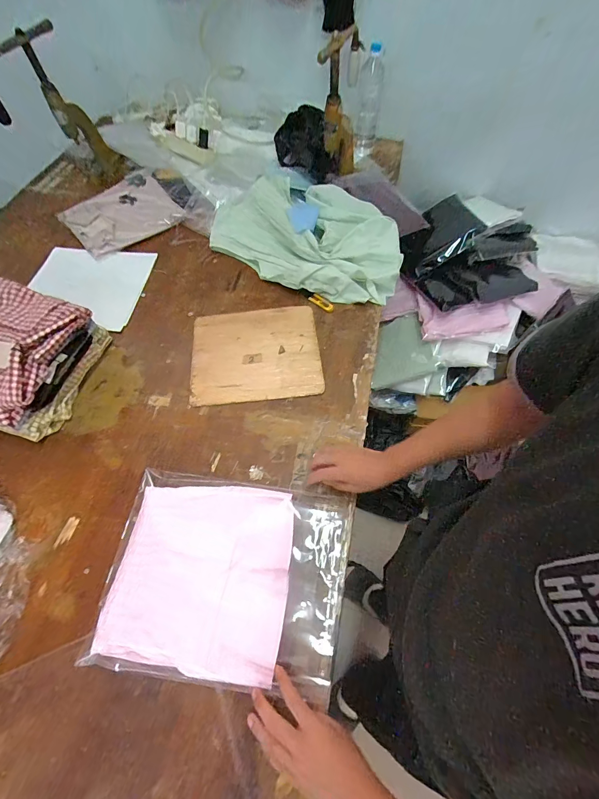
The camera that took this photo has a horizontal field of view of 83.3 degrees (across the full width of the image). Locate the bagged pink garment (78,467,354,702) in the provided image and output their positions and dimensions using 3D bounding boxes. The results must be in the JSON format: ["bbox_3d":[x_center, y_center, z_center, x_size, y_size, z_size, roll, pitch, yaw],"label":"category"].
[{"bbox_3d":[-0.115,0.271,0.537,0.369,0.036,0.275,7,60,4],"label":"bagged pink garment"}]

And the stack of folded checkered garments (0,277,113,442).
[{"bbox_3d":[-0.580,-0.085,0.686,0.264,0.147,0.265,15,62,9],"label":"stack of folded checkered garments"}]

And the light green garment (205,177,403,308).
[{"bbox_3d":[0.017,-0.443,0.911,0.520,0.109,0.347,13,62,8],"label":"light green garment"}]

